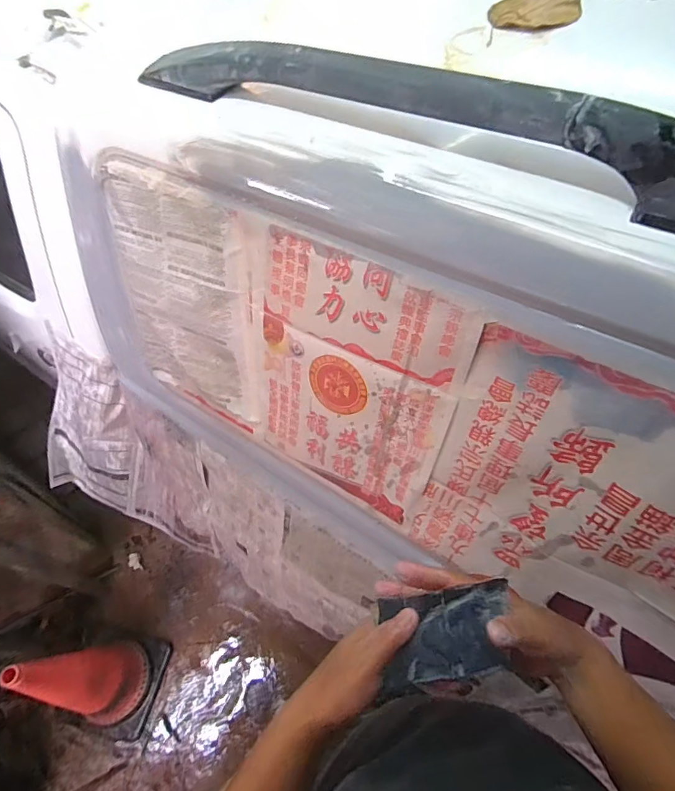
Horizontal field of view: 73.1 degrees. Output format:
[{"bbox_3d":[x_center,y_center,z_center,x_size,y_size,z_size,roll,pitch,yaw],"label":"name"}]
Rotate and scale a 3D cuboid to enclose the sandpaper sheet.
[{"bbox_3d":[0.092,0.207,0.391,0.116,0.015,0.071,-10,81,-10],"label":"sandpaper sheet"}]

